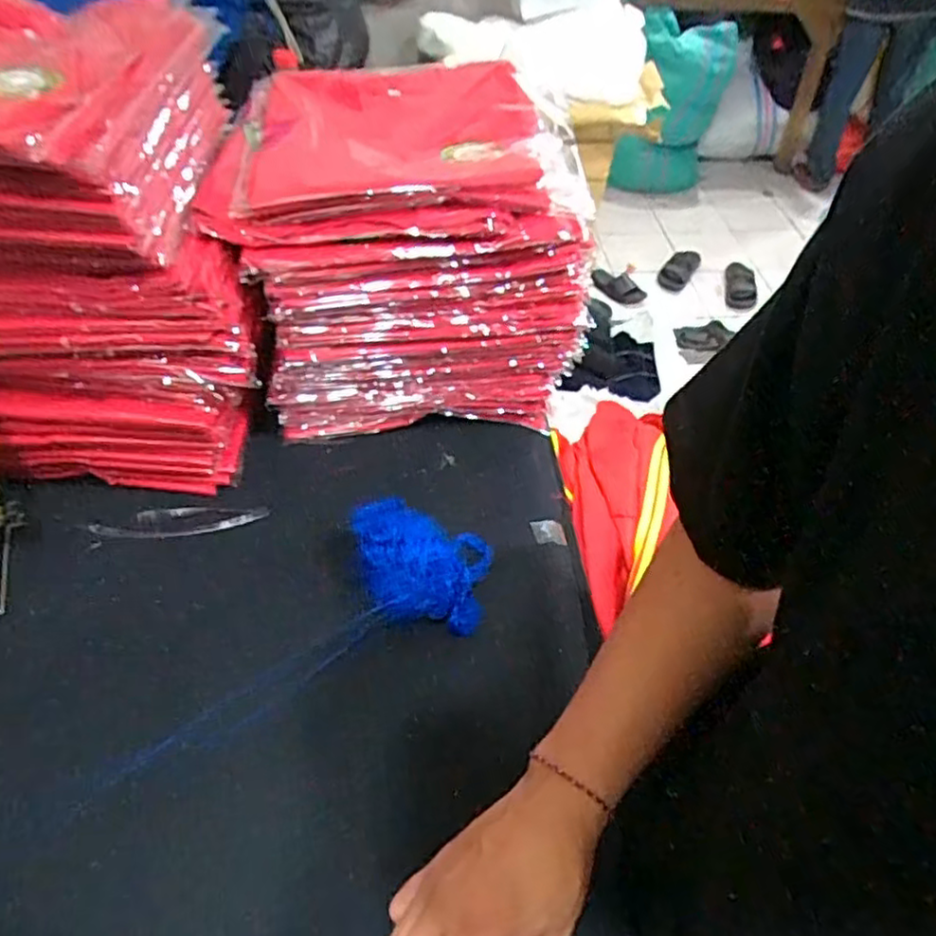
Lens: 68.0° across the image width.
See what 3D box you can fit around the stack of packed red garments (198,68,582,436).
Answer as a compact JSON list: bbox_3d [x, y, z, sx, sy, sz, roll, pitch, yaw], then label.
[{"bbox_3d":[-0.070,-0.222,0.727,0.329,0.258,0.267,-3,48,-7],"label":"stack of packed red garments"}]

